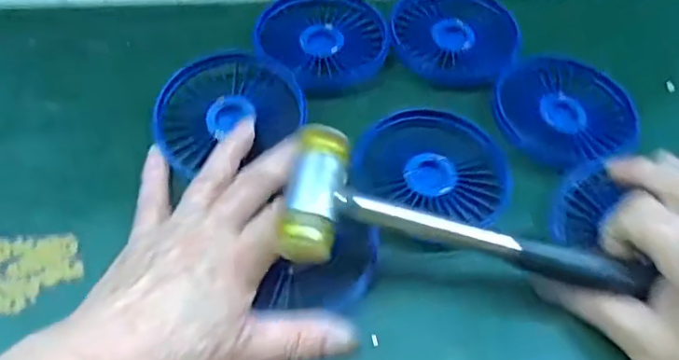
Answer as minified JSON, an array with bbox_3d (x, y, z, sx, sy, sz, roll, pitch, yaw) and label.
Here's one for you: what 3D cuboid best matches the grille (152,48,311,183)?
[{"bbox_3d":[-0.066,-0.042,0.363,0.086,0.012,0.079,1,58,-2],"label":"grille"}]

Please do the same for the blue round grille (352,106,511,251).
[{"bbox_3d":[0.053,-0.006,0.347,0.084,0.006,0.085,1,58,-2],"label":"blue round grille"}]

